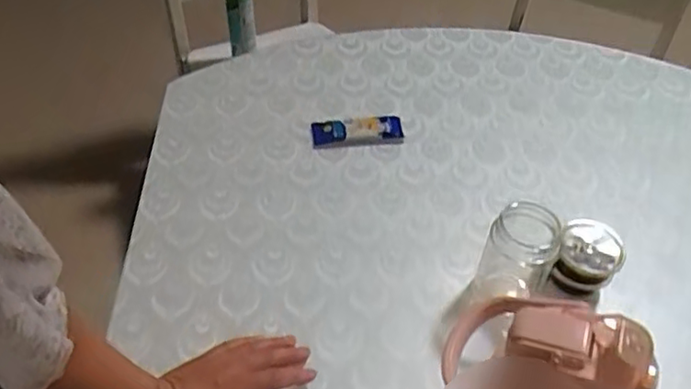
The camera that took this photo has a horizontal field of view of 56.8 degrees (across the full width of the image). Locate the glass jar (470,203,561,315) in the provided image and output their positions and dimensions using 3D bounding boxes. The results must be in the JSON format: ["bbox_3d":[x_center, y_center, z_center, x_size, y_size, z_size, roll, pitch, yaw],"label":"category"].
[{"bbox_3d":[0.184,0.069,0.667,0.070,0.111,0.072,0,45,0],"label":"glass jar"}]

